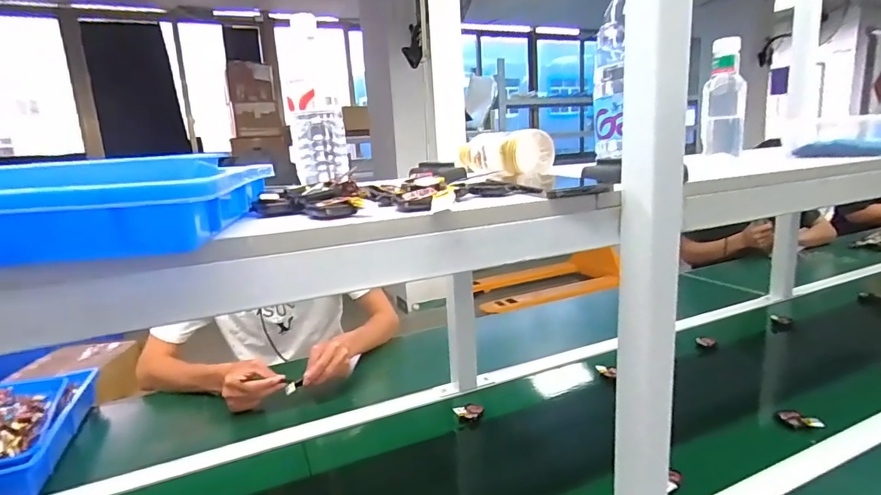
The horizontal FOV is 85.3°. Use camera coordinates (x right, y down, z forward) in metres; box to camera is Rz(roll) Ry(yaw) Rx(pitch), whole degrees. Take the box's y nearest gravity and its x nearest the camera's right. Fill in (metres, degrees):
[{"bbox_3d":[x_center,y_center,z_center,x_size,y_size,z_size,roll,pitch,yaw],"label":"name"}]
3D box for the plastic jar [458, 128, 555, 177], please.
[{"bbox_3d":[0.096,-0.146,0.738,0.074,0.060,0.188,-8,13,-19],"label":"plastic jar"}]

